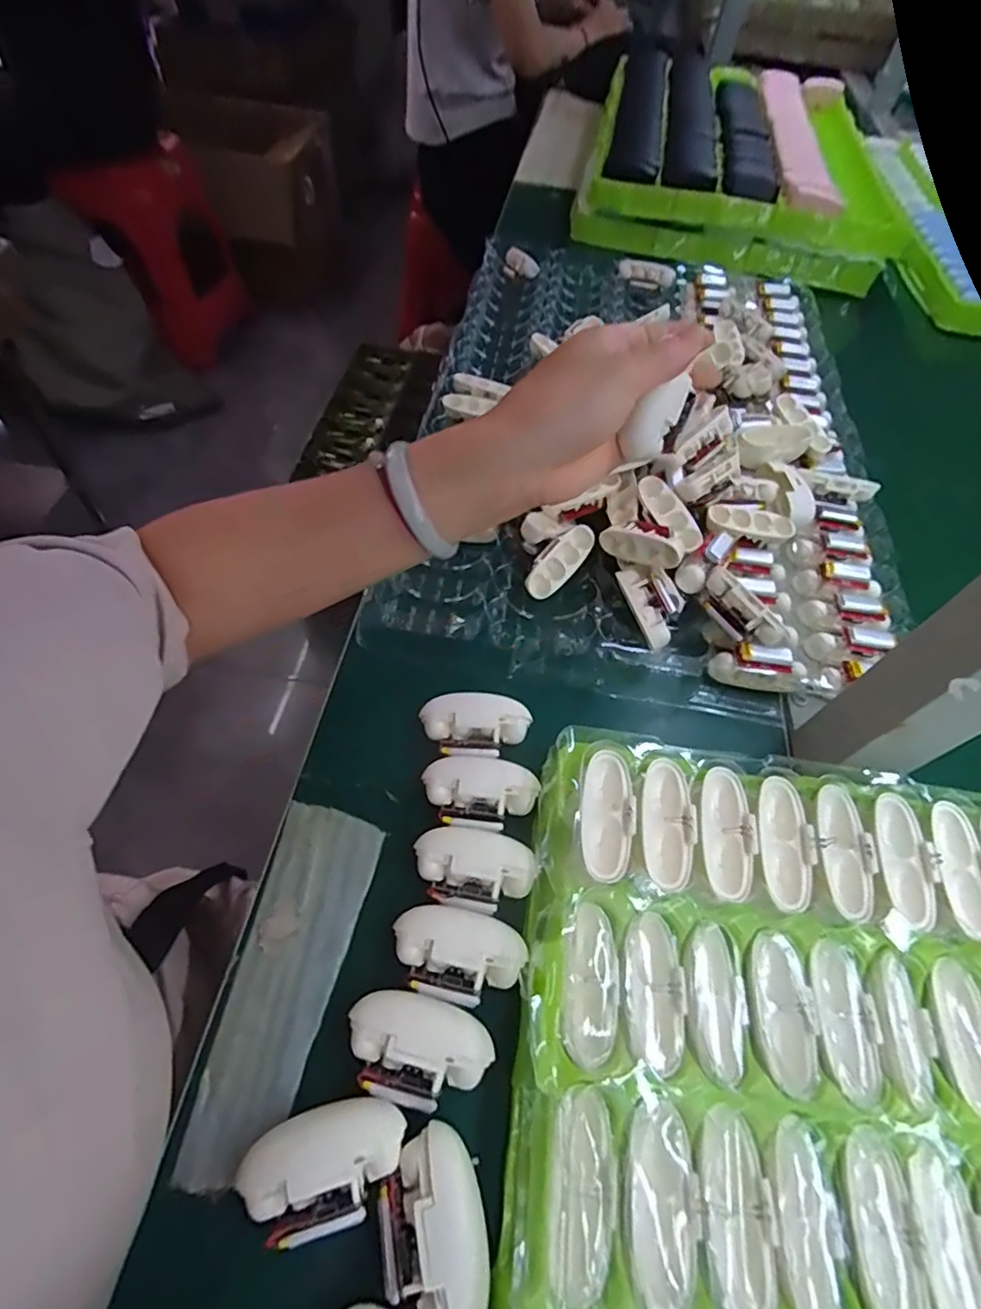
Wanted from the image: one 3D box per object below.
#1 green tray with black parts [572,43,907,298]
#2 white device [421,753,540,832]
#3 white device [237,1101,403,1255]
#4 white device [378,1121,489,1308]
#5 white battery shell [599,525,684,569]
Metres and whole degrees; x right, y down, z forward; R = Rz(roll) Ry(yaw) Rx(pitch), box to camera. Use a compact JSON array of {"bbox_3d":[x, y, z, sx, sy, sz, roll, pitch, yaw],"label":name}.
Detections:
[{"bbox_3d":[0.373,-0.757,0.880,0.419,0.085,0.605,13,57,4],"label":"green tray with black parts"},{"bbox_3d":[-0.006,0.078,0.330,0.063,0.019,0.041,0,57,-5],"label":"white device"},{"bbox_3d":[-0.067,0.212,0.240,0.062,0.023,0.040,-11,58,-12],"label":"white device"},{"bbox_3d":[-0.023,0.226,0.226,0.040,0.017,0.063,-5,57,-8],"label":"white device"},{"bbox_3d":[0.105,-0.075,0.403,0.058,0.025,0.016,20,55,35],"label":"white battery shell"}]

